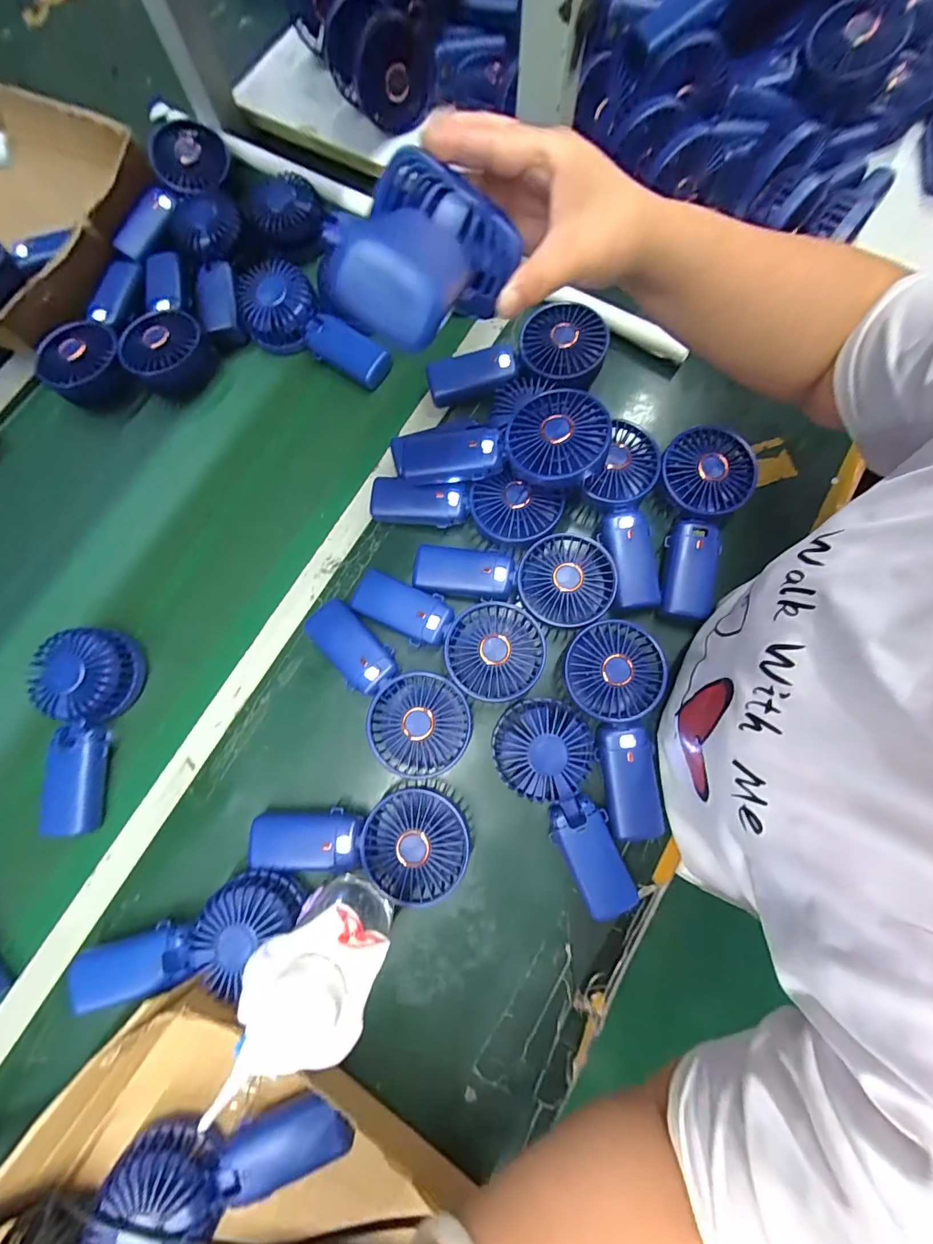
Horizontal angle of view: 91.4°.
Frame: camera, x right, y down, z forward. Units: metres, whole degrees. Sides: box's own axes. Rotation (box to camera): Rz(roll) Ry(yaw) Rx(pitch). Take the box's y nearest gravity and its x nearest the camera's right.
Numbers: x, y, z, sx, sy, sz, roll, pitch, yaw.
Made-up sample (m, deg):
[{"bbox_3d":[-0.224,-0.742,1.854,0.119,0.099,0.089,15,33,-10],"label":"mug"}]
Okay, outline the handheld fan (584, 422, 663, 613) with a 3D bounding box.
[{"bbox_3d":[0.147,-0.107,0.435,0.077,0.034,0.183,1,78,2],"label":"handheld fan"}]

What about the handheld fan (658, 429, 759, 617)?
[{"bbox_3d":[0.215,-0.099,0.440,0.088,0.042,0.185,22,79,6],"label":"handheld fan"}]

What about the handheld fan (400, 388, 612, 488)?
[{"bbox_3d":[0.031,-0.156,0.408,0.182,0.034,0.089,-1,77,16],"label":"handheld fan"}]

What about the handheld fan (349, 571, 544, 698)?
[{"bbox_3d":[-0.018,0.007,0.419,0.183,0.040,0.082,24,79,6],"label":"handheld fan"}]

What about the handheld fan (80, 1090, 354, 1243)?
[{"bbox_3d":[-0.175,0.412,0.336,0.175,0.051,0.079,-10,77,-15],"label":"handheld fan"}]

